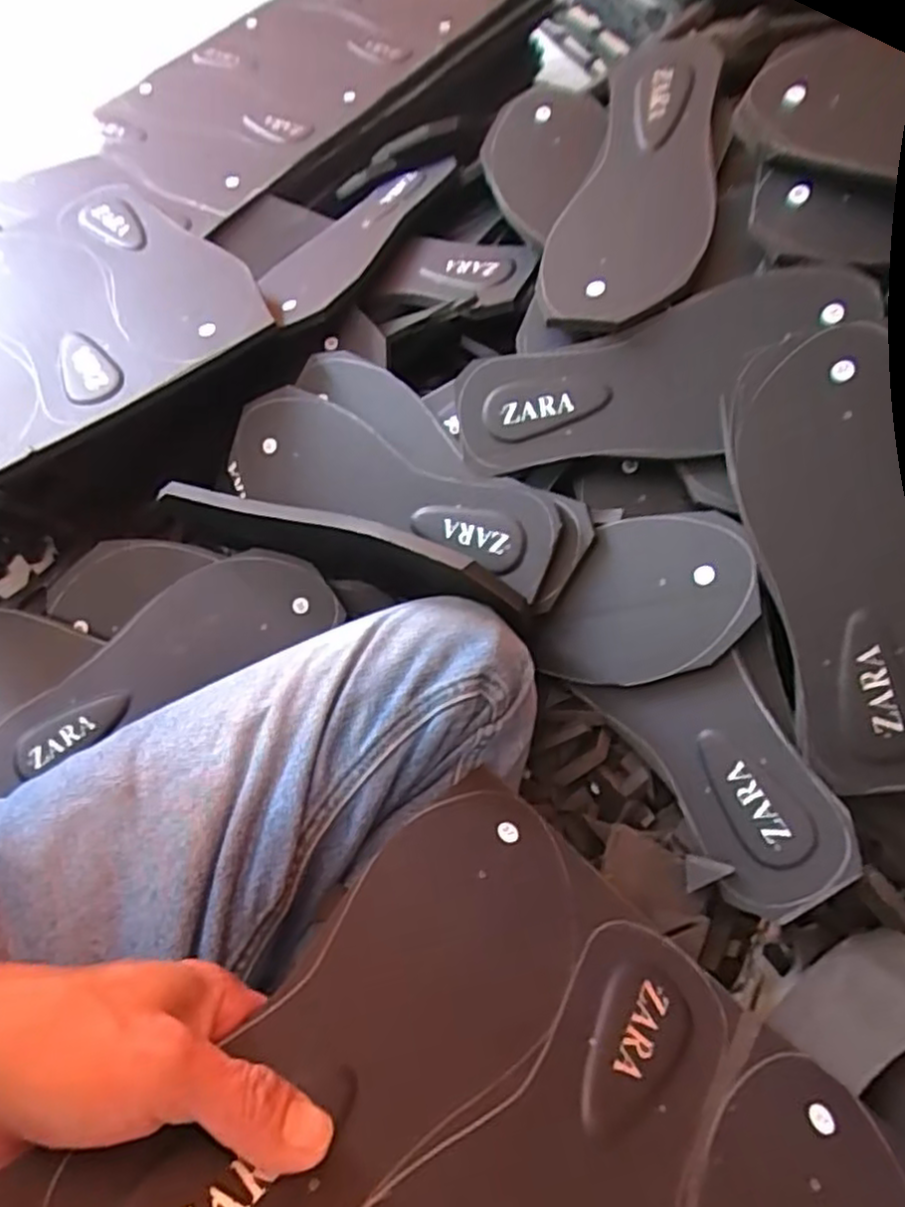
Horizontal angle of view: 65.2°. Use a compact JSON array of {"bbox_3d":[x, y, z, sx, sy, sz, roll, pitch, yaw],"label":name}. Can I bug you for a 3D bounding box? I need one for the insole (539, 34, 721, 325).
[{"bbox_3d":[0.129,-0.284,0.466,0.093,0.013,0.238,15,76,19],"label":"insole"}]

